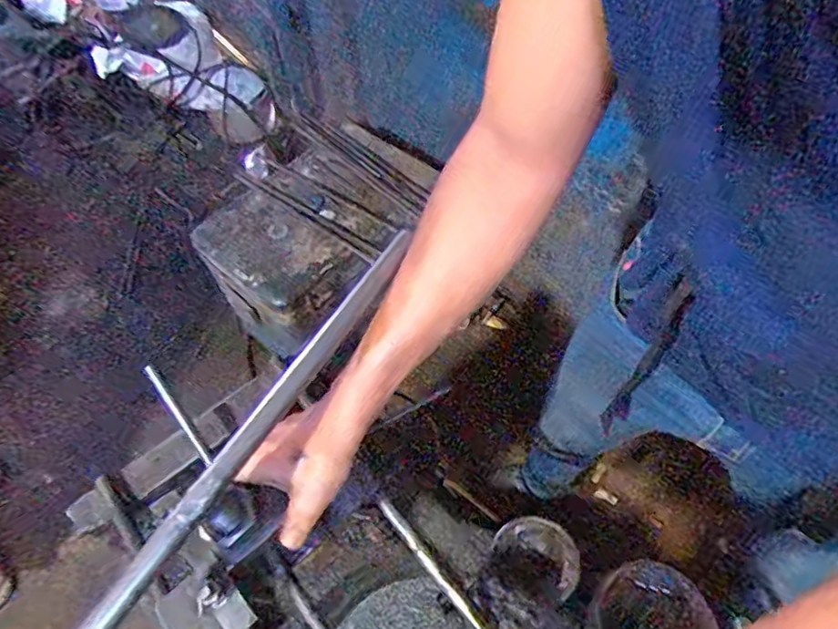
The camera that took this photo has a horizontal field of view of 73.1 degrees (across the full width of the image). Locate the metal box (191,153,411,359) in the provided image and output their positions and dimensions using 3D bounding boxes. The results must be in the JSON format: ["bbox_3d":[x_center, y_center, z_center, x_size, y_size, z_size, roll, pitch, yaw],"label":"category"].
[{"bbox_3d":[-0.270,-0.129,1.350,0.329,0.288,0.379,31,65,19],"label":"metal box"}]

